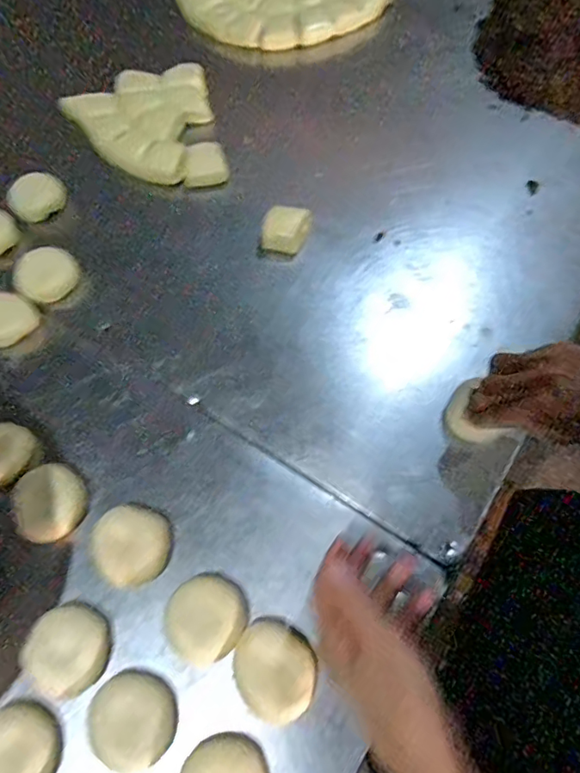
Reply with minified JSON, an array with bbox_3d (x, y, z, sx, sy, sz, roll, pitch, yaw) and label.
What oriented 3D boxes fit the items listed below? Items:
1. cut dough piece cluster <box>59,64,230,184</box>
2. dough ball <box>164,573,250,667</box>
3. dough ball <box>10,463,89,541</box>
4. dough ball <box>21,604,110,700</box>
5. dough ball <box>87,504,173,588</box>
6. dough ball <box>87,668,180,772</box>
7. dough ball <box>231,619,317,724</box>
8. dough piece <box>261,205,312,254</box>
[{"bbox_3d":[-0.174,-0.308,0.620,0.166,0.016,0.209,-12,68,-6],"label":"cut dough piece cluster"},{"bbox_3d":[-0.064,0.177,0.400,0.056,0.021,0.059,0,67,0],"label":"dough ball"},{"bbox_3d":[-0.203,0.098,0.443,0.053,0.024,0.061,-17,69,-7],"label":"dough ball"},{"bbox_3d":[-0.167,0.199,0.395,0.058,0.022,0.052,36,72,13],"label":"dough ball"},{"bbox_3d":[-0.129,0.129,0.427,0.058,0.026,0.059,0,67,0],"label":"dough ball"},{"bbox_3d":[-0.113,0.239,0.374,0.062,0.025,0.057,0,67,0],"label":"dough ball"},{"bbox_3d":[-0.012,0.211,0.391,0.058,0.017,0.065,-37,72,-14],"label":"dough ball"},{"bbox_3d":[-0.004,-0.170,0.562,0.048,0.020,0.051,14,68,5],"label":"dough piece"}]

